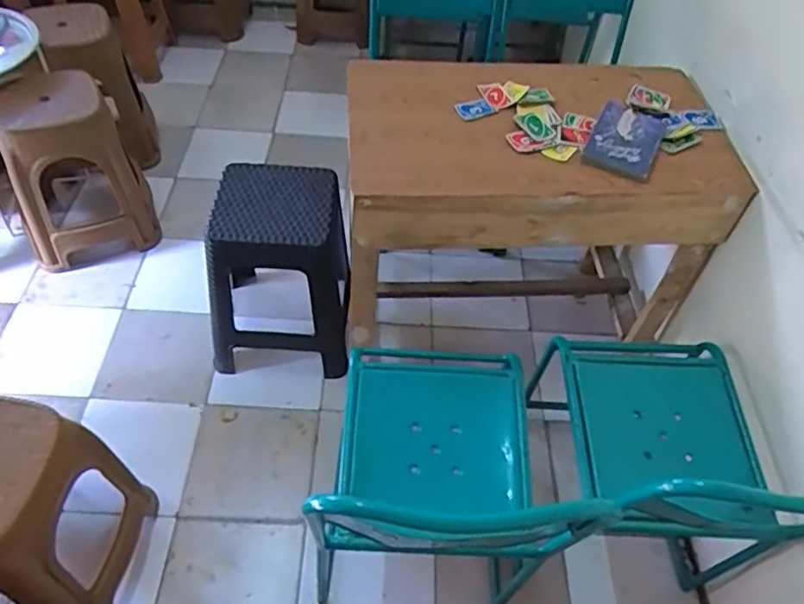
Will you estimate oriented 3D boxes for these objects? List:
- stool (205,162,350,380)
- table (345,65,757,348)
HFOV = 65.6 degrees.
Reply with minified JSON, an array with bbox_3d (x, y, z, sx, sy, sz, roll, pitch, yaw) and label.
[{"bbox_3d":[-0.298,-0.077,1.548,0.328,0.411,0.298,2,50,-2],"label":"stool"},{"bbox_3d":[0.268,-0.191,1.519,0.775,0.596,0.462,-2,50,-5],"label":"table"}]

